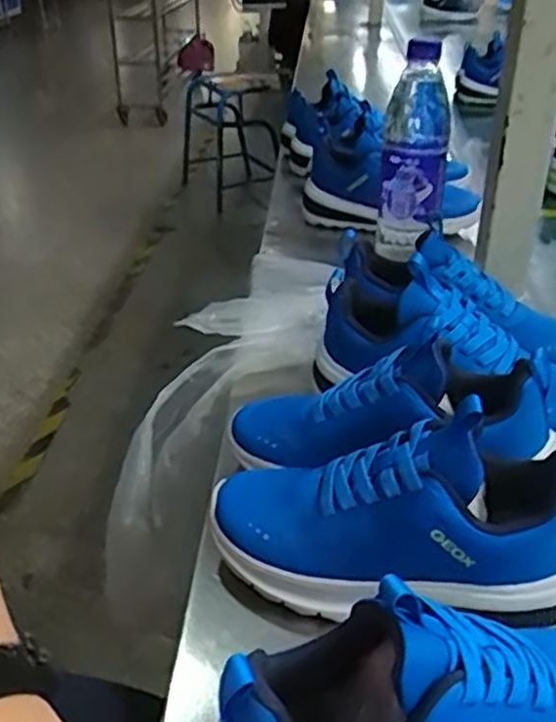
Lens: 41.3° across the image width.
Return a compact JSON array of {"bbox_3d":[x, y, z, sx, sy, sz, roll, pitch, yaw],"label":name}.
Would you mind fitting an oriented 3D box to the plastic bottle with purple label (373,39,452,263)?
[{"bbox_3d":[0.128,-0.184,0.706,0.060,0.213,0.063,6,33,10],"label":"plastic bottle with purple label"}]

